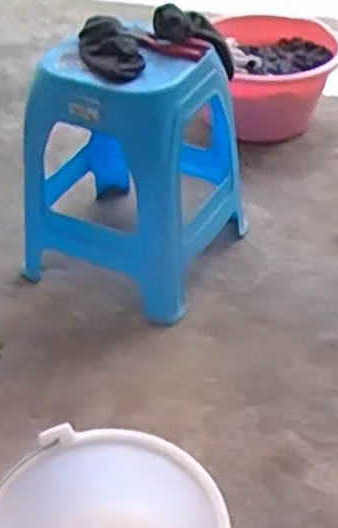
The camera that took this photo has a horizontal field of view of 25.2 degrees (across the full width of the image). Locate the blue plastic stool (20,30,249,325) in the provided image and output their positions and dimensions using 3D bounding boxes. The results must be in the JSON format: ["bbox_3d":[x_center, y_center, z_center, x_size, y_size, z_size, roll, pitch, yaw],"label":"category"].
[{"bbox_3d":[-0.079,-0.181,1.420,0.350,0.451,0.320,19,44,22],"label":"blue plastic stool"}]

